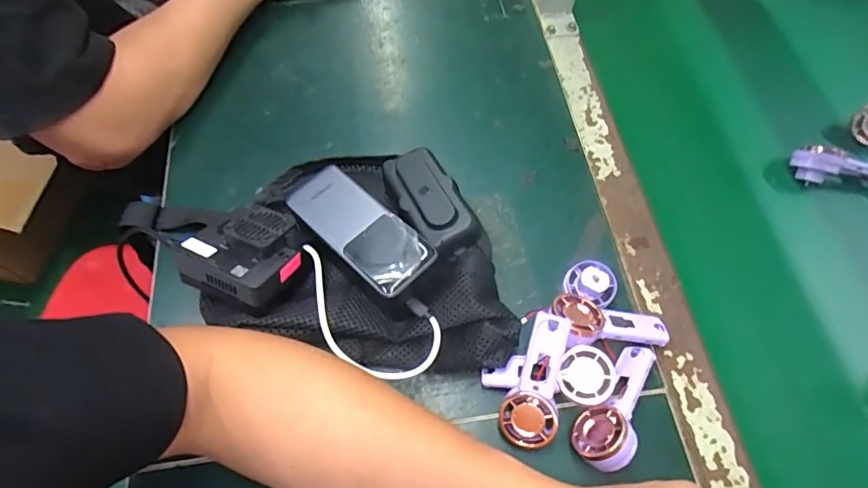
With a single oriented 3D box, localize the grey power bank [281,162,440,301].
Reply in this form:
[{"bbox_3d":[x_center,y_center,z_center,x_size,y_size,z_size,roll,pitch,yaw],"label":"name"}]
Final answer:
[{"bbox_3d":[-0.058,-0.012,0.370,0.123,0.020,0.050,40,70,19],"label":"grey power bank"}]

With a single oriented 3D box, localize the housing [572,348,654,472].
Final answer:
[{"bbox_3d":[0.135,0.118,0.344,0.036,0.035,0.094,37,70,18],"label":"housing"}]

